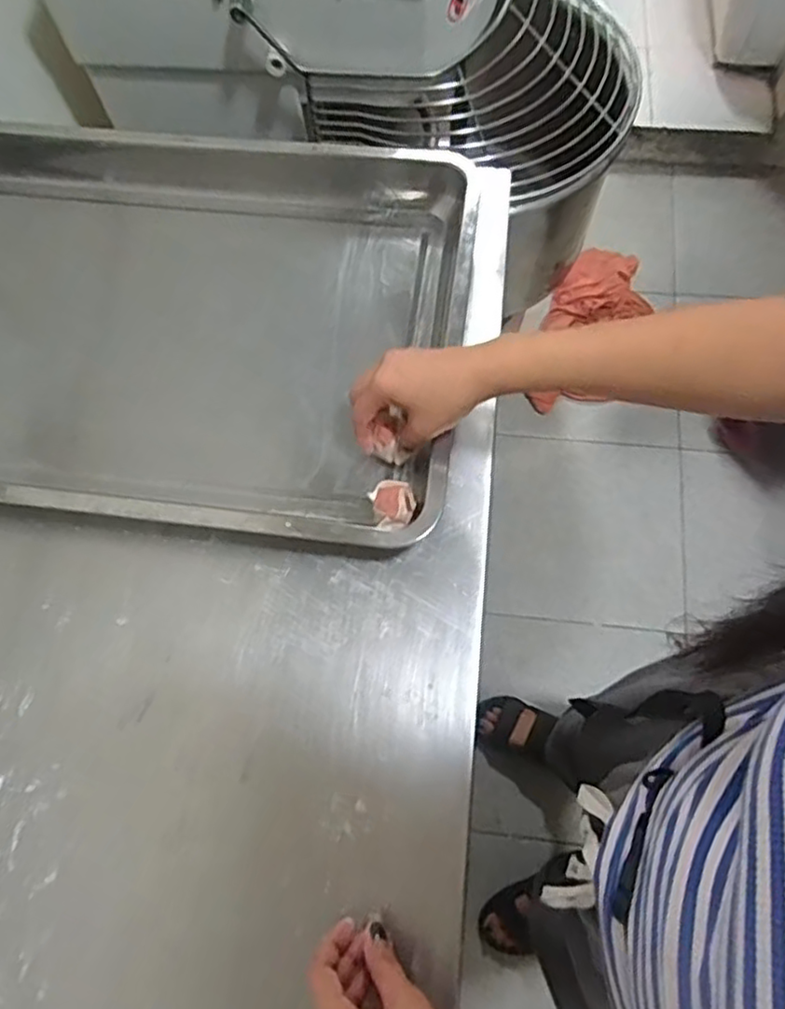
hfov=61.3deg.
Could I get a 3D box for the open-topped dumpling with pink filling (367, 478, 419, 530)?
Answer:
[{"bbox_3d":[0.001,0.001,0.543,0.033,0.035,0.038,-15,70,-5],"label":"open-topped dumpling with pink filling"}]

